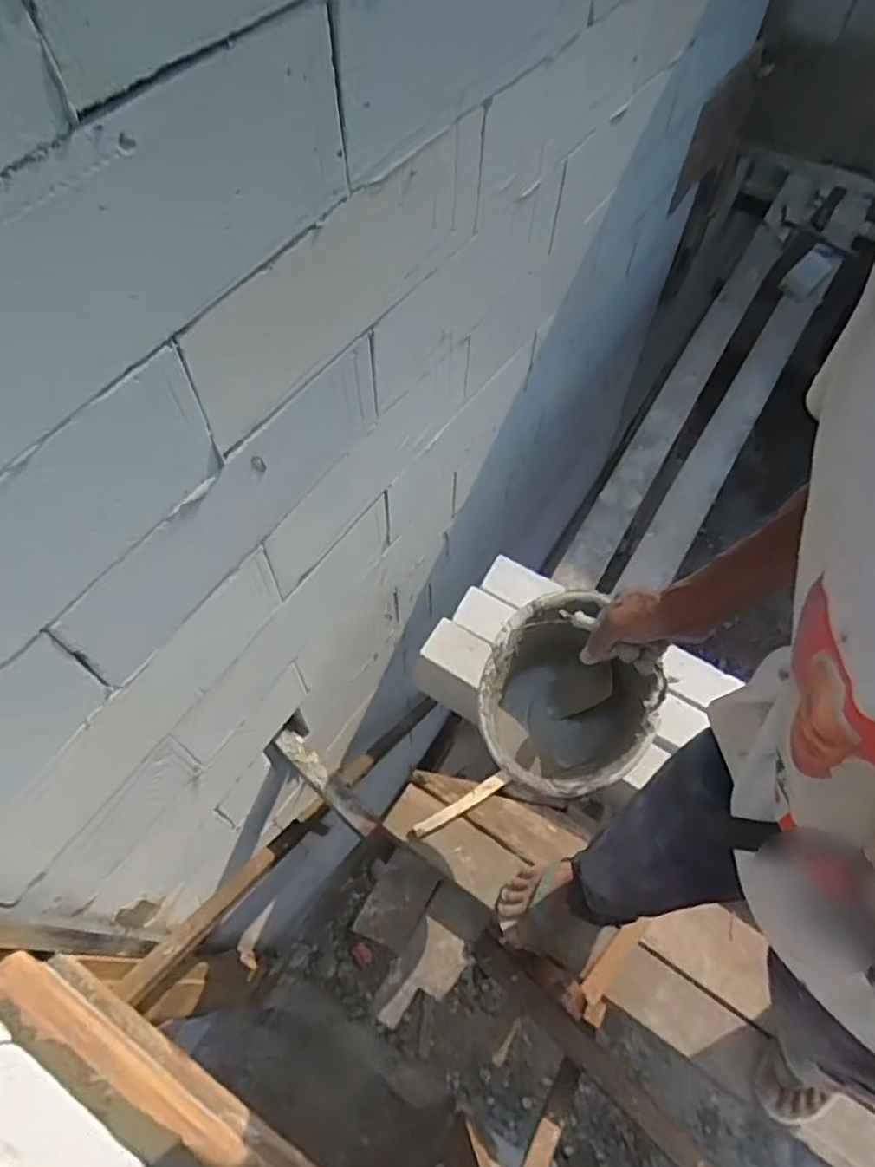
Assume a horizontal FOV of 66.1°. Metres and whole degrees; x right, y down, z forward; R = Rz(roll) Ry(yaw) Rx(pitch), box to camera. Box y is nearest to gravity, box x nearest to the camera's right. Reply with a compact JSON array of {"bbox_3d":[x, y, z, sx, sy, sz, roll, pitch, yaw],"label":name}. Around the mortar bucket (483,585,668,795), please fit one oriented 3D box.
[{"bbox_3d":[0.187,0.191,1.037,0.248,0.203,0.287,38,66,19],"label":"mortar bucket"}]

